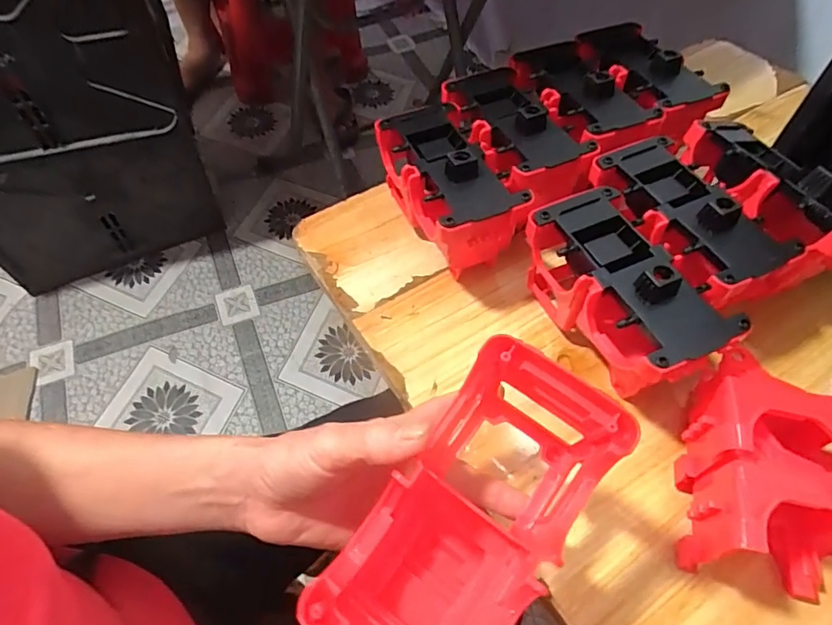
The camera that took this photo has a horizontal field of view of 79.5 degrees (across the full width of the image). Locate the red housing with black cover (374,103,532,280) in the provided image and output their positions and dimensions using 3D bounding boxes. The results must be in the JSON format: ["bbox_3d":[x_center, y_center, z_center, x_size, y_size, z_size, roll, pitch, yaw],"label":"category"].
[{"bbox_3d":[0.026,-0.106,0.450,0.079,0.104,0.156,-17,58,-13],"label":"red housing with black cover"}]

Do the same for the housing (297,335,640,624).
[{"bbox_3d":[0.026,0.104,0.242,0.080,0.093,0.148,32,61,20],"label":"housing"}]

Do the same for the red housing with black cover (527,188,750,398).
[{"bbox_3d":[0.145,-0.012,0.374,0.081,0.086,0.154,-16,57,-11],"label":"red housing with black cover"}]

